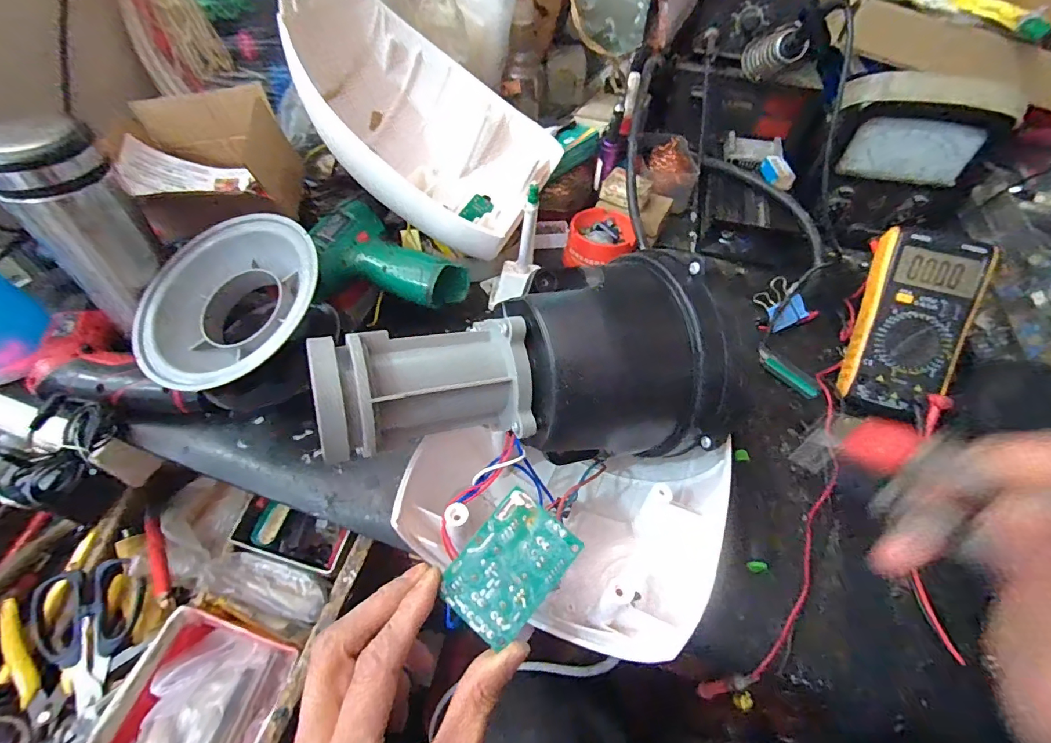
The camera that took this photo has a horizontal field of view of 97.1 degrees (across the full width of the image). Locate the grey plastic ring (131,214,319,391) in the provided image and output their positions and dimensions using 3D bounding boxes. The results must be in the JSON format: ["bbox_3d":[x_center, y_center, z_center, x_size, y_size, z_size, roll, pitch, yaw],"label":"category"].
[{"bbox_3d":[-0.234,-0.054,0.382,0.150,0.059,0.150,-2,69,5],"label":"grey plastic ring"}]

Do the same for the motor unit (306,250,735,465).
[{"bbox_3d":[0.006,0.001,0.283,0.242,0.095,0.100,-5,53,-7],"label":"motor unit"}]

